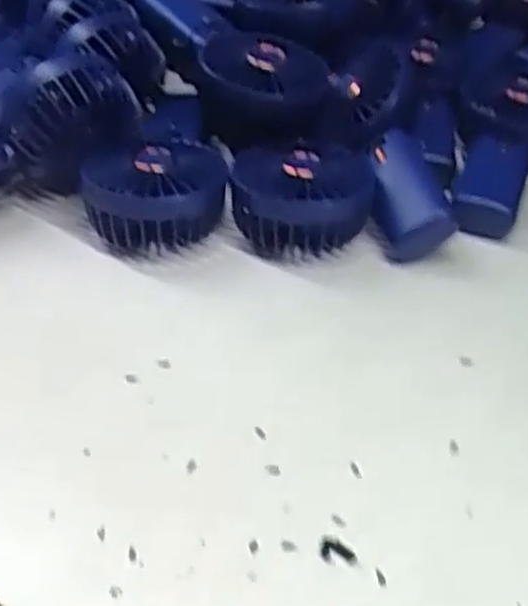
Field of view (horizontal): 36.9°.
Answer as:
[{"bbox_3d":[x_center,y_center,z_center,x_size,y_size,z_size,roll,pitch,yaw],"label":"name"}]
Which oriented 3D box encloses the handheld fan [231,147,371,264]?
[{"bbox_3d":[0.023,-0.066,0.495,0.087,0.047,0.083,4,40,2],"label":"handheld fan"}]

